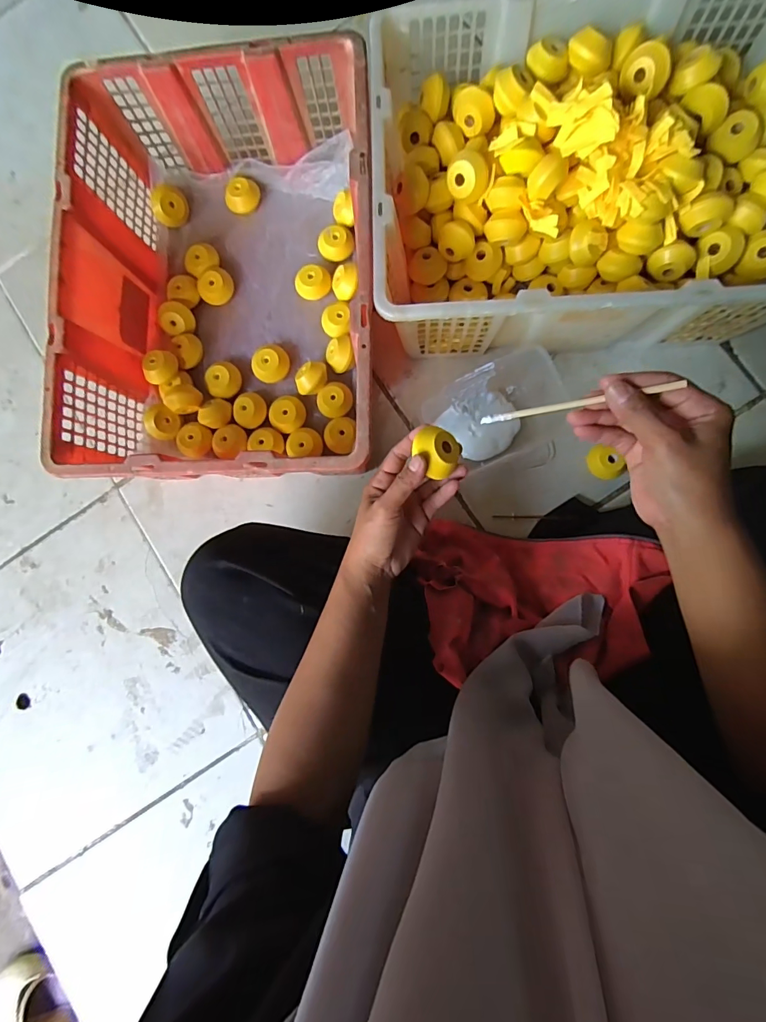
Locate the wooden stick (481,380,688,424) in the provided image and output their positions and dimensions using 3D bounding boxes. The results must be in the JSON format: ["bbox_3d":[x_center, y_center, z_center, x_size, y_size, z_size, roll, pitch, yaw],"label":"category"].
[{"bbox_3d":[0.147,-0.082,0.331,0.141,0.008,0.006,-7,84,21],"label":"wooden stick"}]

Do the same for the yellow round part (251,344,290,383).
[{"bbox_3d":[-0.156,-0.203,0.594,0.052,0.027,0.049,-1,85,6],"label":"yellow round part"}]

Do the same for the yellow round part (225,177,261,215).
[{"bbox_3d":[-0.203,-0.455,0.625,0.050,0.023,0.042,-26,83,3],"label":"yellow round part"}]

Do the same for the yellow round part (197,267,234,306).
[{"bbox_3d":[-0.235,-0.317,0.613,0.049,0.028,0.041,-36,82,2],"label":"yellow round part"}]

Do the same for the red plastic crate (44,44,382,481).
[{"bbox_3d":[-0.180,-0.268,0.547,0.344,0.174,0.473,-1,85,6],"label":"red plastic crate"}]

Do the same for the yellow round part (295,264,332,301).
[{"bbox_3d":[-0.097,-0.316,0.601,0.048,0.027,0.047,-1,85,6],"label":"yellow round part"}]

